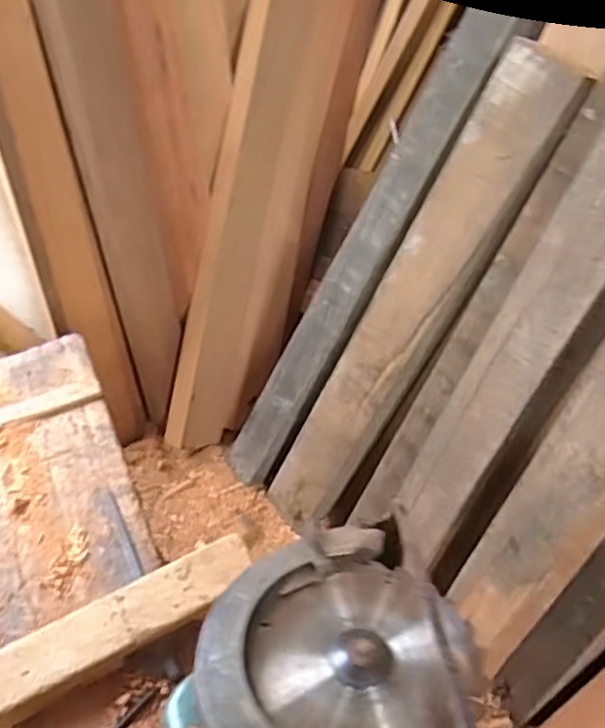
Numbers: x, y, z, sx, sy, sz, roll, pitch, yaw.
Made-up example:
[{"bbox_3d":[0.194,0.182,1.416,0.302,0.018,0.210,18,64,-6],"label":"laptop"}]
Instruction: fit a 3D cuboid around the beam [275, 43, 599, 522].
[{"bbox_3d":[0.155,-0.043,1.148,0.066,0.957,0.149,-20,54,-45],"label":"beam"}]

